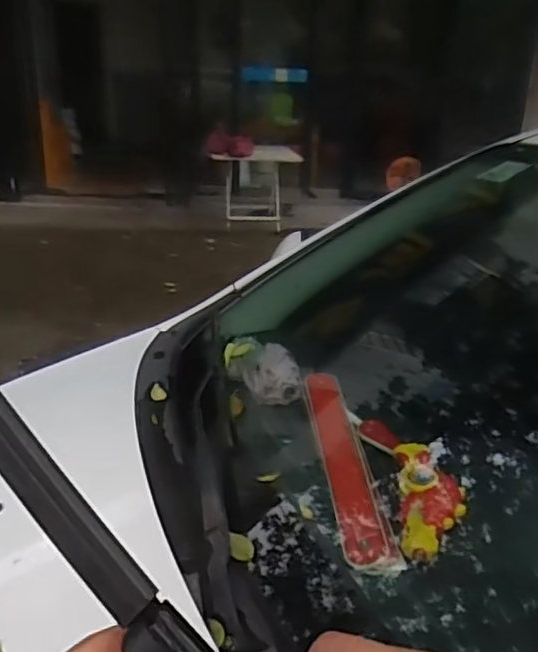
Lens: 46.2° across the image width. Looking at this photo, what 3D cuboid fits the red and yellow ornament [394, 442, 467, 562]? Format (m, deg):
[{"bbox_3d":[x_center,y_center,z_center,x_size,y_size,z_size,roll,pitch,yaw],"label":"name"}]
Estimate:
[{"bbox_3d":[0.194,0.201,0.762,0.077,0.040,0.188,4,22,5],"label":"red and yellow ornament"}]

